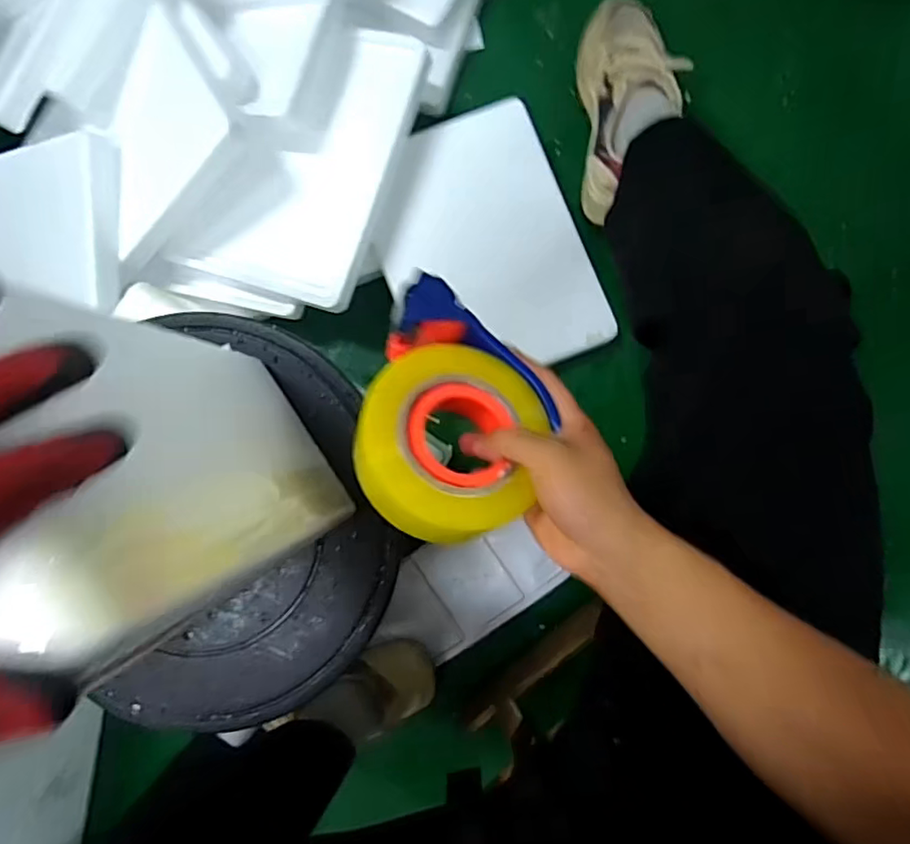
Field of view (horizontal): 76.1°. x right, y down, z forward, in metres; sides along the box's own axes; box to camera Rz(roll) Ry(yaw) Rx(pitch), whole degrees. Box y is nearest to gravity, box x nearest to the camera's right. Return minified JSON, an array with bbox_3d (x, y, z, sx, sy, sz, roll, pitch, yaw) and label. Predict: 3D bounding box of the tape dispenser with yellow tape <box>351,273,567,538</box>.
[{"bbox_3d":[-0.003,-0.003,0.396,0.125,0.065,0.169,25,68,-5],"label":"tape dispenser with yellow tape"}]

